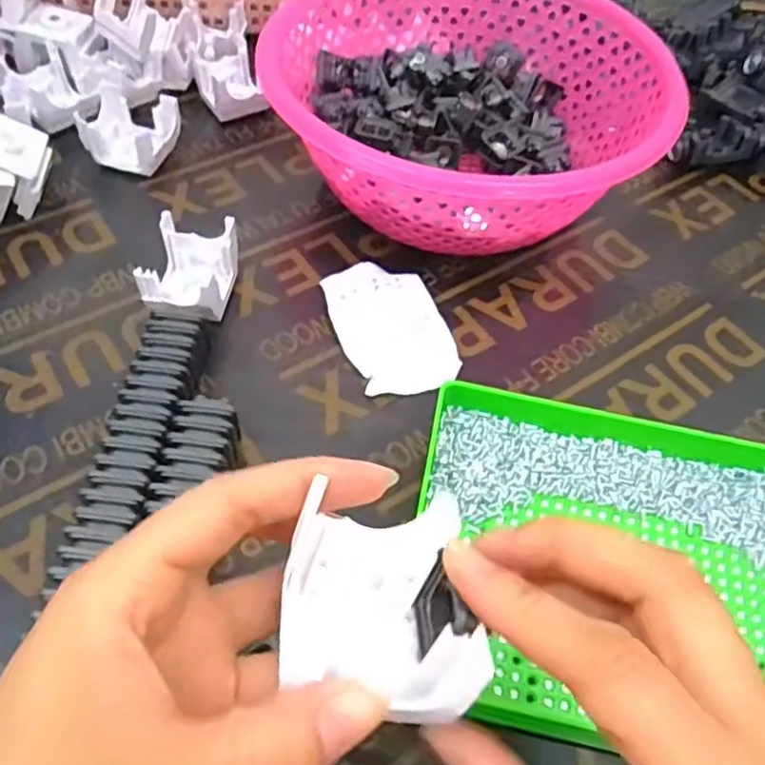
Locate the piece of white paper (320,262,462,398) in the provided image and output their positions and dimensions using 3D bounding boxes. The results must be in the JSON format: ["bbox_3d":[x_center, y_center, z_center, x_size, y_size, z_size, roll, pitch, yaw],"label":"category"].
[{"bbox_3d":[0.006,-0.033,0.403,0.060,0.020,0.085,-17,57,-16],"label":"piece of white paper"}]

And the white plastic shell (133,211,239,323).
[{"bbox_3d":[-0.116,-0.064,0.404,0.051,0.039,0.067,9,54,2],"label":"white plastic shell"}]

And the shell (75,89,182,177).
[{"bbox_3d":[-0.177,-0.175,0.481,0.061,0.038,0.046,16,54,7],"label":"shell"}]

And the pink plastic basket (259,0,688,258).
[{"bbox_3d":[0.057,-0.177,0.463,0.244,0.097,0.223,36,59,20],"label":"pink plastic basket"}]

